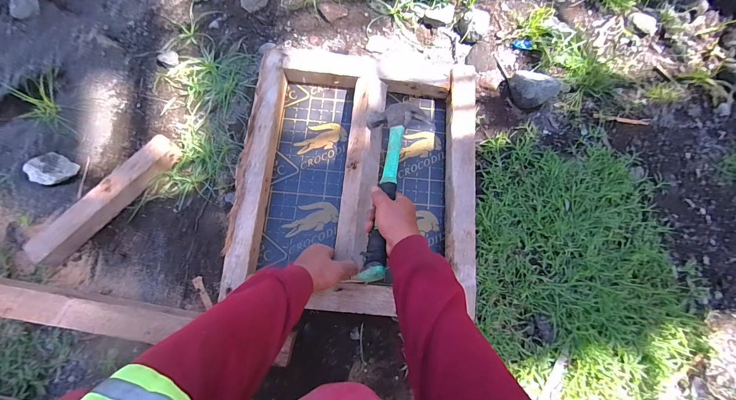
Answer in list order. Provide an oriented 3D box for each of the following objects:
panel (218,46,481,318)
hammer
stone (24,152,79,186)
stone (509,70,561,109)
[{"bbox_3d":[-0.011,-0.047,0.635,0.441,0.077,0.489,5,77,0],"label":"panel"},{"bbox_3d":[0.044,-0.031,0.521,0.109,0.024,0.314,-12,58,26],"label":"hammer"},{"bbox_3d":[-0.651,-0.062,0.682,0.082,0.032,0.067,25,76,3],"label":"stone"},{"bbox_3d":[0.386,-0.265,0.772,0.103,0.052,0.094,44,77,7],"label":"stone"}]

